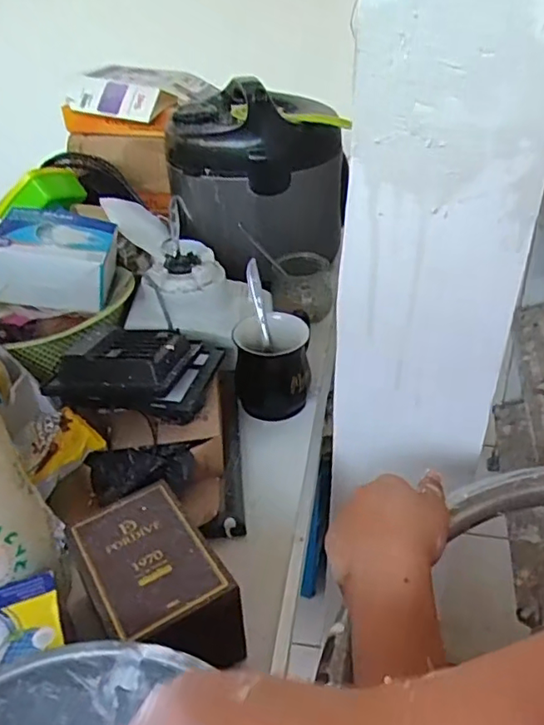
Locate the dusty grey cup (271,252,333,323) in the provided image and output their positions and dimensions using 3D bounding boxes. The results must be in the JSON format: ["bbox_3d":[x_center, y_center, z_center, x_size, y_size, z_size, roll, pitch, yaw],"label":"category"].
[{"bbox_3d":[0.041,-0.106,0.807,0.085,0.065,0.085,1,33,3],"label":"dusty grey cup"}]

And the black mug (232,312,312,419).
[{"bbox_3d":[0.001,0.000,0.652,0.086,0.088,0.076,-1,33,0],"label":"black mug"}]

